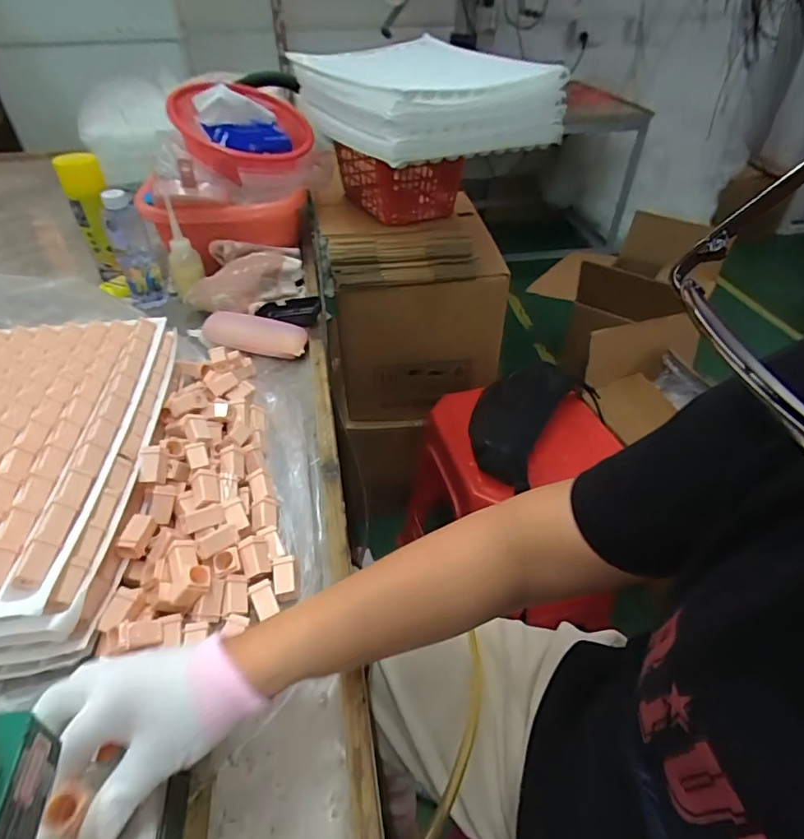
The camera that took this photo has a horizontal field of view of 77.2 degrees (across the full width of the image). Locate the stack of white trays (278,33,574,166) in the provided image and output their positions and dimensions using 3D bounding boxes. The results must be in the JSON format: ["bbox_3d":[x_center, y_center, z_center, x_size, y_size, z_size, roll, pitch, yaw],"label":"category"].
[{"bbox_3d":[0.028,-0.505,0.794,0.283,0.102,0.330,-22,44,-21],"label":"stack of white trays"}]

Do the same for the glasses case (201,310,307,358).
[{"bbox_3d":[-0.212,-0.126,0.734,0.153,0.041,0.048,9,43,10],"label":"glasses case"}]

